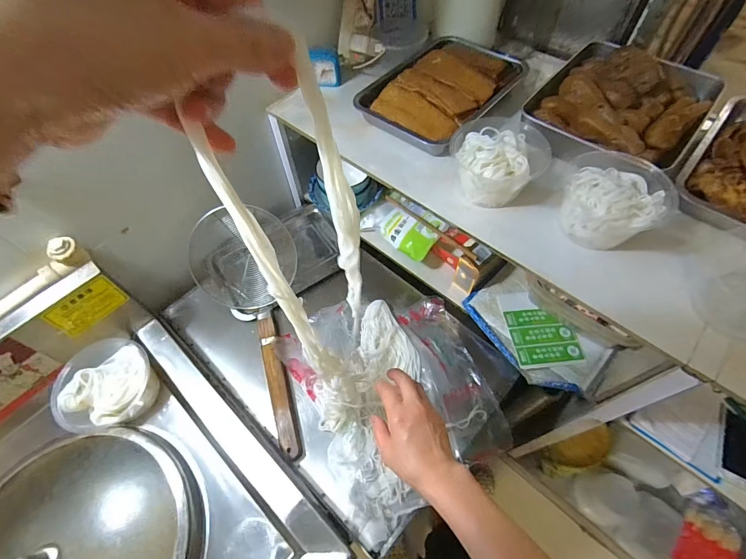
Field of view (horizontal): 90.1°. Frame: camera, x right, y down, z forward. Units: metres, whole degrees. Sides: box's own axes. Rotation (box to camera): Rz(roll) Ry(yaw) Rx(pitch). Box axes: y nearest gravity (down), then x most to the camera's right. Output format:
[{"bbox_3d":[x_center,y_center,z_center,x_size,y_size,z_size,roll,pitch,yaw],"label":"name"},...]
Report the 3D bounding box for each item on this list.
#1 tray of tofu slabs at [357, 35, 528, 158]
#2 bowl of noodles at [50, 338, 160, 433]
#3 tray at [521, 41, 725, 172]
[{"bbox_3d":[0.139,-0.367,0.704,0.225,0.059,0.314,32,65,19],"label":"tray of tofu slabs"},{"bbox_3d":[-0.430,0.168,0.606,0.128,0.081,0.130,-1,59,2],"label":"bowl of noodles"},{"bbox_3d":[0.422,-0.305,0.629,0.244,0.050,0.292,36,66,21],"label":"tray"}]

